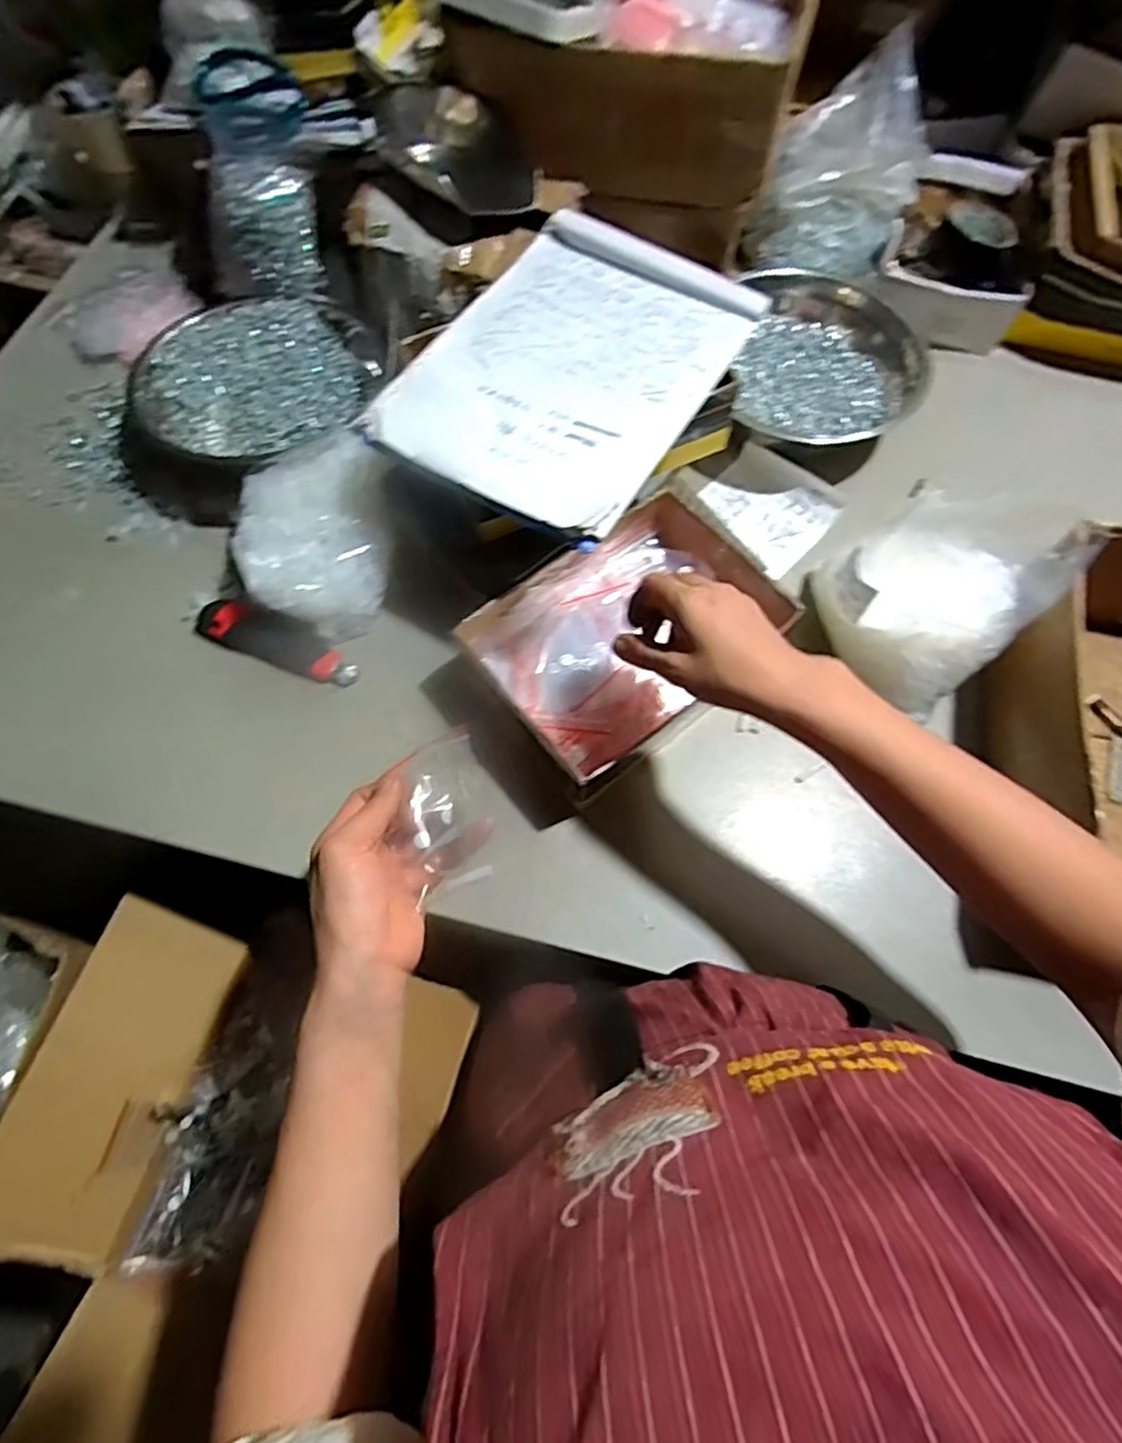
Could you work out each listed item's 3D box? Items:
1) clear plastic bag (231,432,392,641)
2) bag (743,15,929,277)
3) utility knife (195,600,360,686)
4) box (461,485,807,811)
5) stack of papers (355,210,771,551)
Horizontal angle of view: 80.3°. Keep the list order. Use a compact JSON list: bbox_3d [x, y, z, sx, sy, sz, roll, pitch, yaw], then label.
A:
[{"bbox_3d":[-0.223,-0.169,0.620,0.130,0.082,0.172,0,67,0],"label":"clear plastic bag"},{"bbox_3d":[0.325,-0.634,0.769,0.163,0.142,0.177,31,71,12],"label":"bag"},{"bbox_3d":[-0.261,-0.075,0.615,0.160,0.021,0.045,22,69,9],"label":"utility knife"},{"bbox_3d":[0.058,-0.077,0.577,0.243,0.057,0.183,-35,72,-14],"label":"box"},{"bbox_3d":[0.007,-0.295,0.546,0.225,0.016,0.305,29,70,11],"label":"stack of papers"}]

